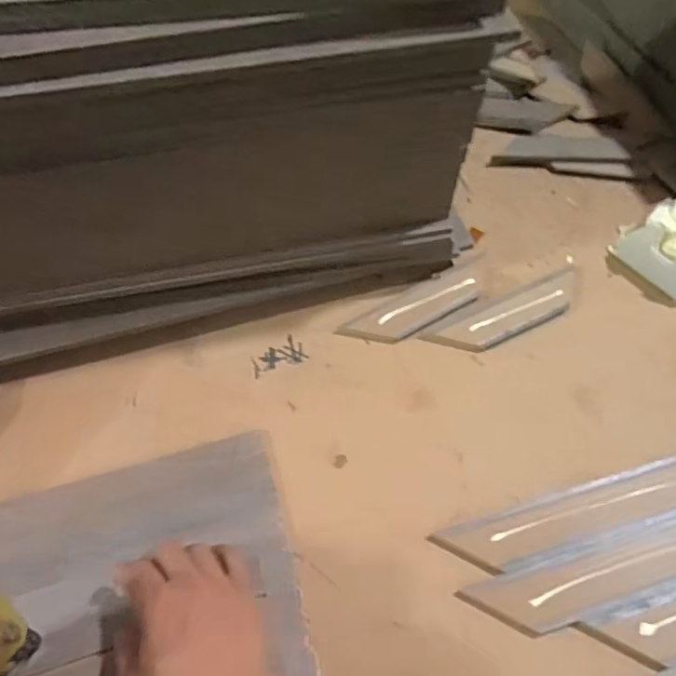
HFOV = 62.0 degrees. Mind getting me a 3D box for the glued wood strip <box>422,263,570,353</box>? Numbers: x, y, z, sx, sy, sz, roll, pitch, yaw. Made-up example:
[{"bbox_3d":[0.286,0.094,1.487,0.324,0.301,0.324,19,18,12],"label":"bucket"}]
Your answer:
[{"bbox_3d":[0.173,-0.025,0.571,0.171,0.005,0.048,-25,60,-11],"label":"glued wood strip"}]

